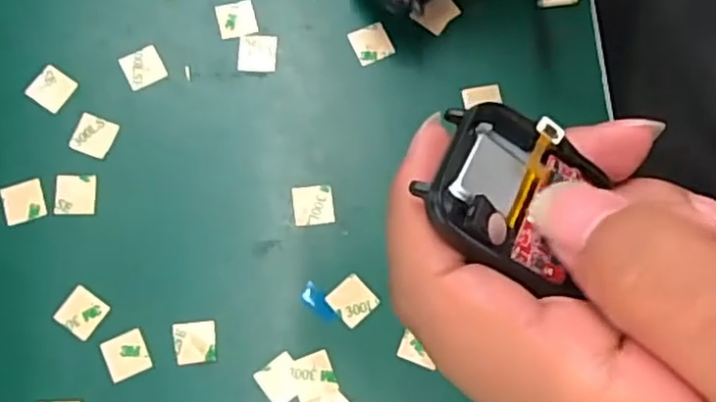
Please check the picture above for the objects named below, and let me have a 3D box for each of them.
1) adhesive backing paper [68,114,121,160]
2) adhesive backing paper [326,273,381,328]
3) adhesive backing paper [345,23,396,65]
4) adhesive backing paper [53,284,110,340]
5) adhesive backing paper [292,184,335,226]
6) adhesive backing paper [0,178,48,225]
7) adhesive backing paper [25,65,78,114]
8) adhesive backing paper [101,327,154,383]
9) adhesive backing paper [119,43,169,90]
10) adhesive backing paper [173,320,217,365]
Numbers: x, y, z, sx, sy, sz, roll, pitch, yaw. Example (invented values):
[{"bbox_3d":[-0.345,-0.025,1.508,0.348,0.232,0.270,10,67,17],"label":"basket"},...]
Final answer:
[{"bbox_3d":[-0.105,-0.026,0.273,0.016,0.004,0.015,21,79,0],"label":"adhesive backing paper"},{"bbox_3d":[-0.002,0.038,0.261,0.015,0.004,0.016,-43,81,-9],"label":"adhesive backing paper"},{"bbox_3d":[0.005,-0.065,0.284,0.015,0.004,0.016,-24,79,-3],"label":"adhesive backing paper"},{"bbox_3d":[-0.104,0.042,0.258,0.015,0.004,0.015,35,79,7],"label":"adhesive backing paper"},{"bbox_3d":[-0.018,0.002,0.269,0.016,0.004,0.016,-6,78,-4],"label":"adhesive backing paper"},{"bbox_3d":[-0.130,0.000,0.266,0.016,0.004,0.016,-18,77,-9],"label":"adhesive backing paper"},{"bbox_3d":[-0.124,-0.045,0.276,0.016,0.004,0.016,33,78,0],"label":"adhesive backing paper"},{"bbox_3d":[-0.087,0.057,0.255,0.015,0.004,0.016,-24,76,-7],"label":"adhesive backing paper"},{"bbox_3d":[-0.088,-0.055,0.278,0.016,0.004,0.016,-28,80,-7],"label":"adhesive backing paper"},{"bbox_3d":[-0.061,0.053,0.255,0.015,0.004,0.015,-5,73,-5],"label":"adhesive backing paper"}]

